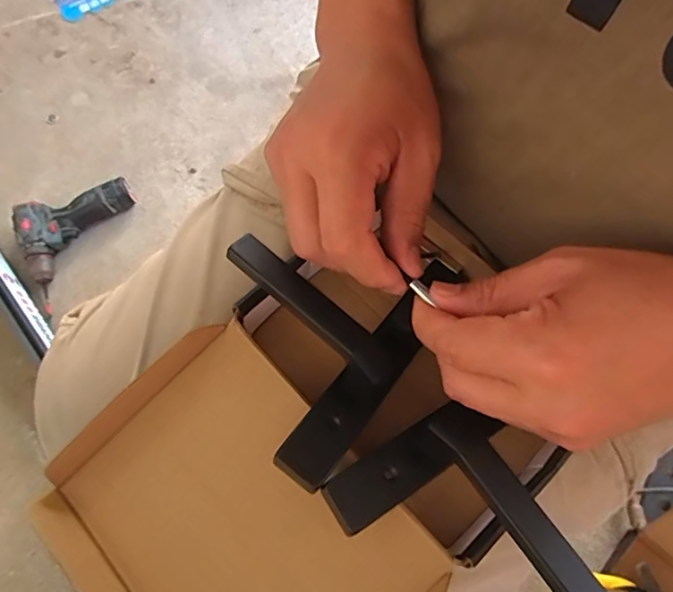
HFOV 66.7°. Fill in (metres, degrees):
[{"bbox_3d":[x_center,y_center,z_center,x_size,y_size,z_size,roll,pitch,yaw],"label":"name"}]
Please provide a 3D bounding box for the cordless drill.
[{"bbox_3d":[-0.488,-0.122,0.902,0.145,0.061,0.255,32,77,11],"label":"cordless drill"}]

